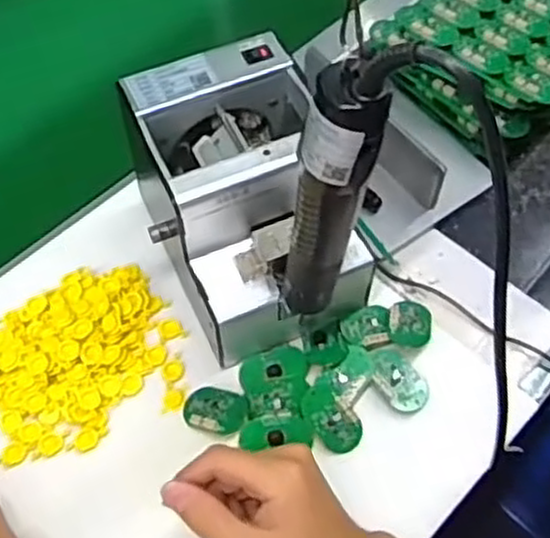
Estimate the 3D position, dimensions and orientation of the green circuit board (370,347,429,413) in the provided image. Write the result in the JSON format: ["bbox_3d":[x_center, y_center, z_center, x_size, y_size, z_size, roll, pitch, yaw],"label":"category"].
[{"bbox_3d":[0.094,0.081,0.573,0.031,0.005,0.052,-30,71,-17],"label":"green circuit board"}]

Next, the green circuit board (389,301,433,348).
[{"bbox_3d":[0.106,0.042,0.599,0.034,0.010,0.045,5,57,1],"label":"green circuit board"}]

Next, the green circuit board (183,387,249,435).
[{"bbox_3d":[-0.044,0.103,0.559,0.049,0.005,0.035,9,54,20],"label":"green circuit board"}]

